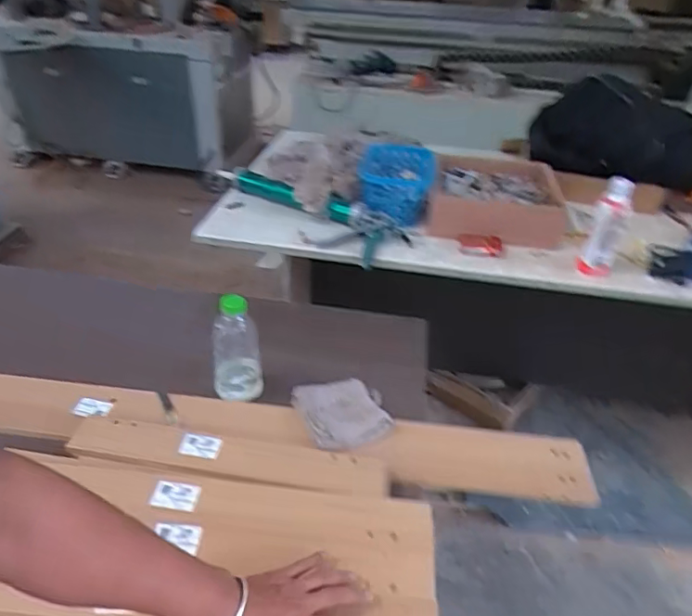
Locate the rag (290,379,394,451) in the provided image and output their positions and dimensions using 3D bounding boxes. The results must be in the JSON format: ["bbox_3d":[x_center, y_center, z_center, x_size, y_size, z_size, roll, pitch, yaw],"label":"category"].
[{"bbox_3d":[-0.003,0.189,0.989,0.157,0.032,0.172,-15,40,-22],"label":"rag"}]

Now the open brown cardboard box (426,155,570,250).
[{"bbox_3d":[0.368,-0.267,1.330,0.307,0.122,0.314,7,37,7],"label":"open brown cardboard box"}]

